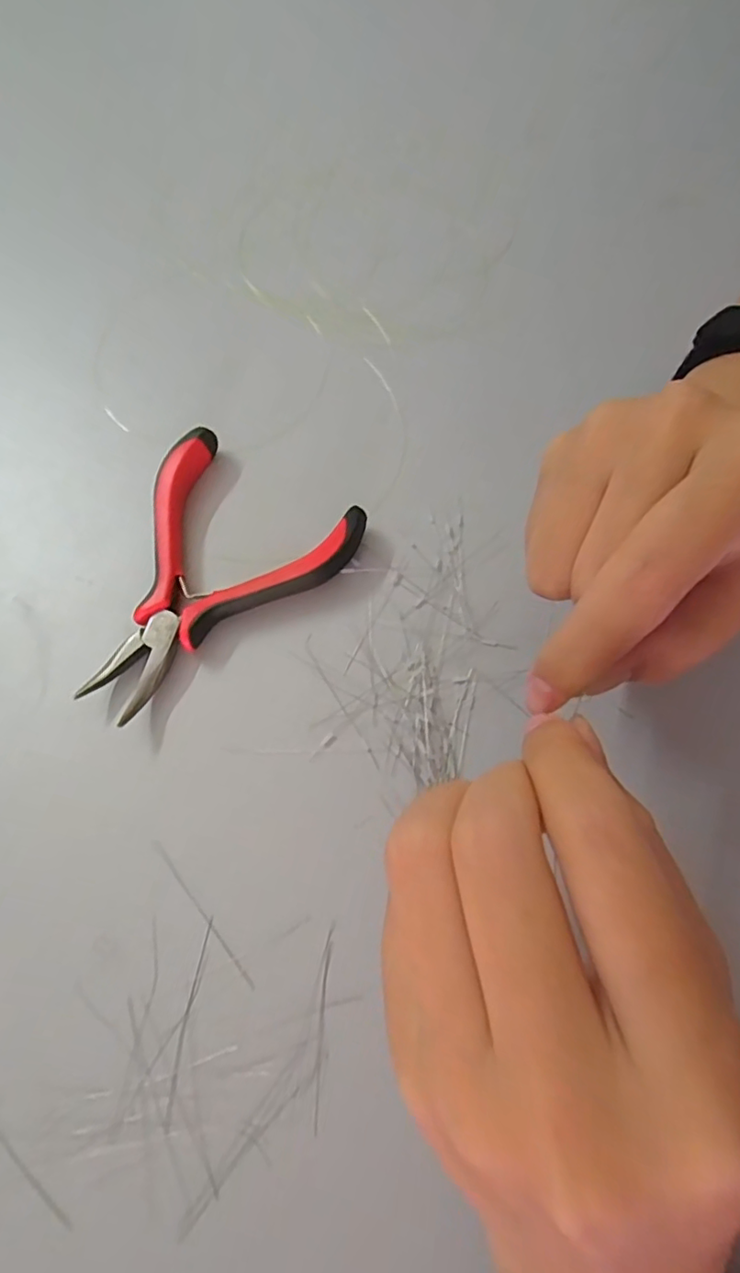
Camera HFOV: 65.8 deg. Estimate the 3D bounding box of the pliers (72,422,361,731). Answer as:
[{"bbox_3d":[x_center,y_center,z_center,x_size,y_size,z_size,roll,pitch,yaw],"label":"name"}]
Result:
[{"bbox_3d":[-0.065,-0.022,0.220,0.083,0.016,0.110,31,72,8],"label":"pliers"}]

